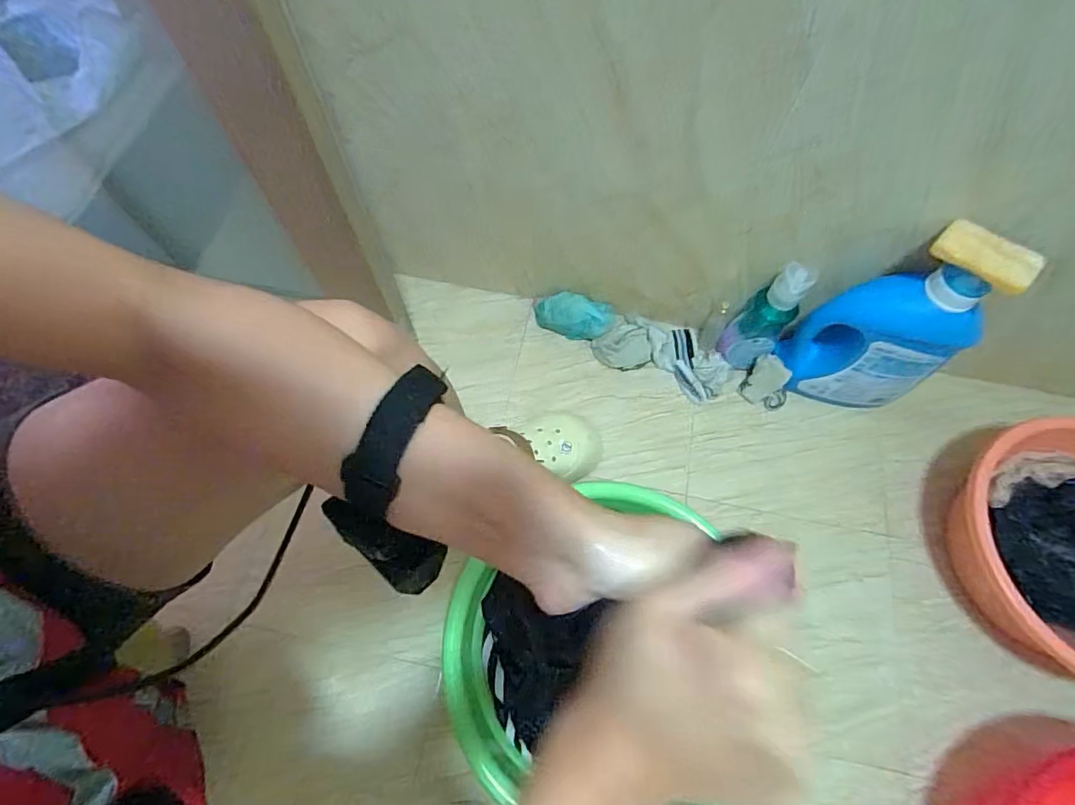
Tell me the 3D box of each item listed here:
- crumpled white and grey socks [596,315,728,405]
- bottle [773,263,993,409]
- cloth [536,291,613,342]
[{"bbox_3d":[0.209,-0.083,0.859,0.221,0.042,0.115,24,69,9],"label":"crumpled white and grey socks"},{"bbox_3d":[0.461,-0.090,0.726,0.188,0.273,0.078,12,67,5],"label":"bottle"},{"bbox_3d":[0.063,-0.144,0.871,0.136,0.061,0.070,2,67,0],"label":"cloth"}]

